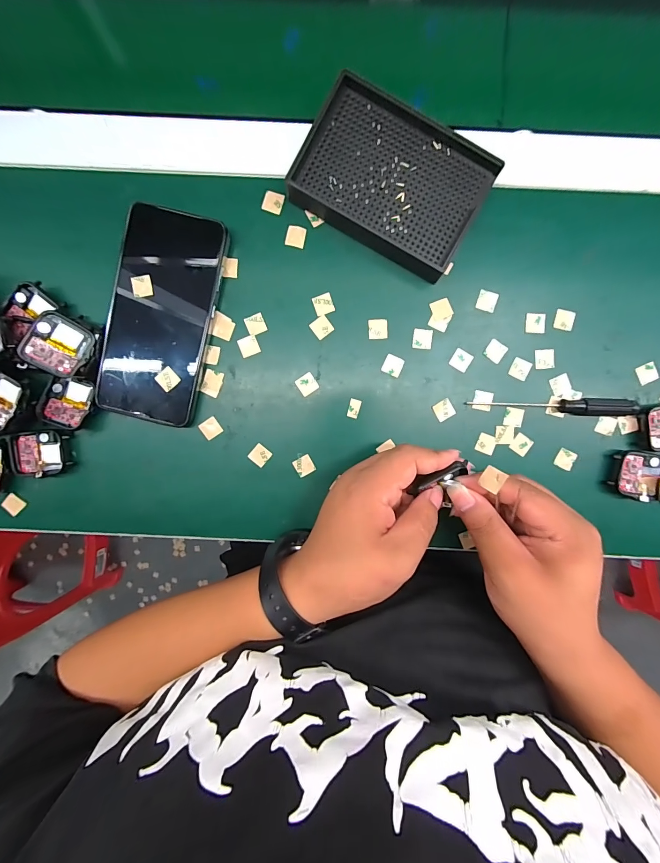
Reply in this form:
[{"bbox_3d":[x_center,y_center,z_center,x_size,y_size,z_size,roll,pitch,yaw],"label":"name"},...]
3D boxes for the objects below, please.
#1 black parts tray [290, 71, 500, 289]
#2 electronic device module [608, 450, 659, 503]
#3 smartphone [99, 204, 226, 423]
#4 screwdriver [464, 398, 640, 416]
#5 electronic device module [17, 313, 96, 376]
[{"bbox_3d":[0.049,-0.193,0.264,0.136,0.022,0.094,29,93,-1],"label":"black parts tray"},{"bbox_3d":[0.259,0.037,0.280,0.050,0.018,0.037,10,93,0],"label":"electronic device module"},{"bbox_3d":[-0.134,-0.090,0.274,0.076,0.016,0.160,14,93,-1],"label":"smartphone"},{"bbox_3d":[0.180,-0.021,0.278,0.130,0.013,0.014,1,93,0],"label":"screwdriver"},{"bbox_3d":[-0.205,-0.066,0.259,0.039,0.008,0.044,31,77,-38],"label":"electronic device module"}]

